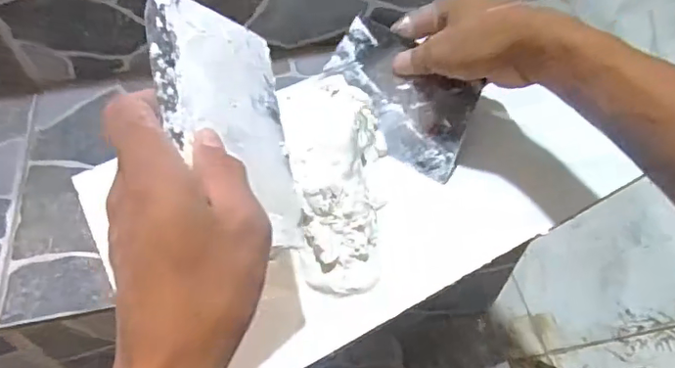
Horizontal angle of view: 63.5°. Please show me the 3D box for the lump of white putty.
[{"bbox_3d":[0.000,-0.006,0.410,0.077,0.061,0.172,-3,66,-3],"label":"lump of white putty"}]

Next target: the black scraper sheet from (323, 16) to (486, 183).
[{"bbox_3d":[0.051,-0.072,0.450,0.137,0.008,0.080,37,98,18],"label":"black scraper sheet"}]

